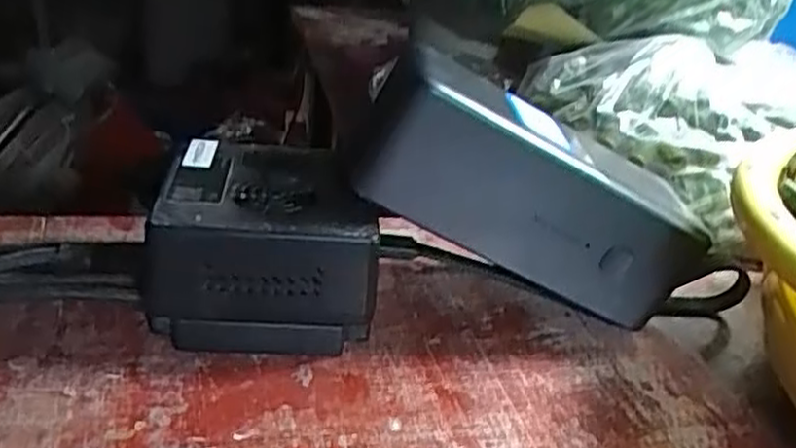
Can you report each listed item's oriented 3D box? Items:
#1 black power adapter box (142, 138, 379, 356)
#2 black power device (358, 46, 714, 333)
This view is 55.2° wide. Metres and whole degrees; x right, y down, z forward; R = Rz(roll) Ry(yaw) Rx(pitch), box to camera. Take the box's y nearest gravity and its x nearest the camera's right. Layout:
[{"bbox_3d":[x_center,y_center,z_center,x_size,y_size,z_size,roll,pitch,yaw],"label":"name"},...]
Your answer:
[{"bbox_3d":[-0.050,0.007,0.285,0.079,0.053,0.075,3,28,-7],"label":"black power adapter box"},{"bbox_3d":[0.049,-0.007,0.272,0.132,0.058,0.034,29,22,-19],"label":"black power device"}]

